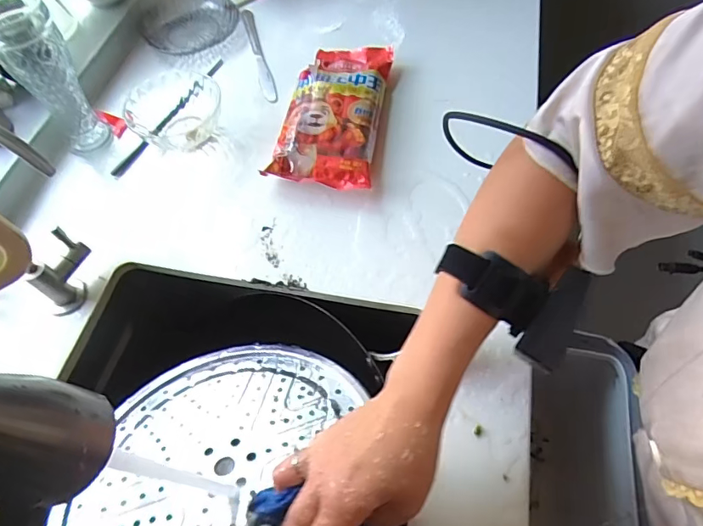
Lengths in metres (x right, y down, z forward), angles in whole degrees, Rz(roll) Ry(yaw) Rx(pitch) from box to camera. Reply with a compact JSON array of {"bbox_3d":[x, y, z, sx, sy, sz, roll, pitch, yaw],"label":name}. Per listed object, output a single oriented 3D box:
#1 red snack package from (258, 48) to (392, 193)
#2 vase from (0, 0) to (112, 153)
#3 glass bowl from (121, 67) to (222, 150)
[{"bbox_3d":[-0.019,-0.191,0.600,0.114,0.039,0.240,8,59,7],"label":"red snack package"},{"bbox_3d":[-0.354,-0.217,0.557,0.070,0.173,0.077,-33,63,-15],"label":"vase"},{"bbox_3d":[-0.219,-0.185,0.600,0.110,0.051,0.098,-18,60,-7],"label":"glass bowl"}]

